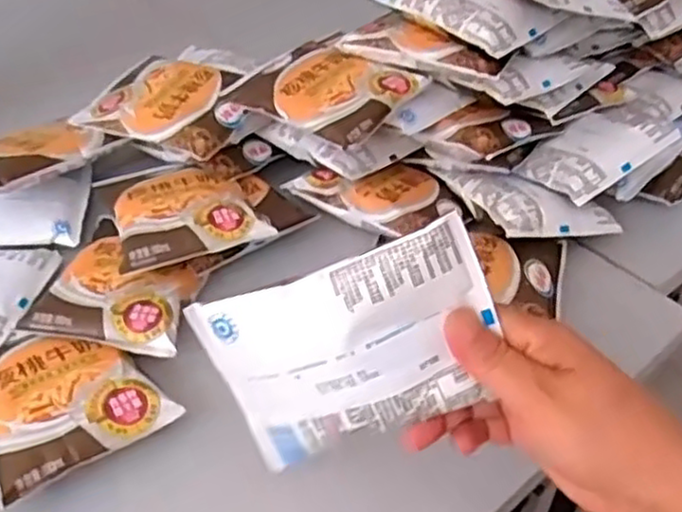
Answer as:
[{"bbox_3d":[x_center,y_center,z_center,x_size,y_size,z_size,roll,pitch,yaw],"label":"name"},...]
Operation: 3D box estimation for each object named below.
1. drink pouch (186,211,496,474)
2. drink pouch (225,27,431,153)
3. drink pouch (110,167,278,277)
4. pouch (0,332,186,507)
[{"bbox_3d":[0.007,0.044,0.337,0.131,0.090,0.020,-20,16,7],"label":"drink pouch"},{"bbox_3d":[-0.011,-0.131,0.543,0.124,0.025,0.099,29,50,27],"label":"drink pouch"},{"bbox_3d":[-0.109,-0.030,0.497,0.096,0.028,0.094,-18,46,-19],"label":"drink pouch"},{"bbox_3d":[-0.166,0.074,0.414,0.093,0.018,0.115,-28,50,-27],"label":"pouch"}]

